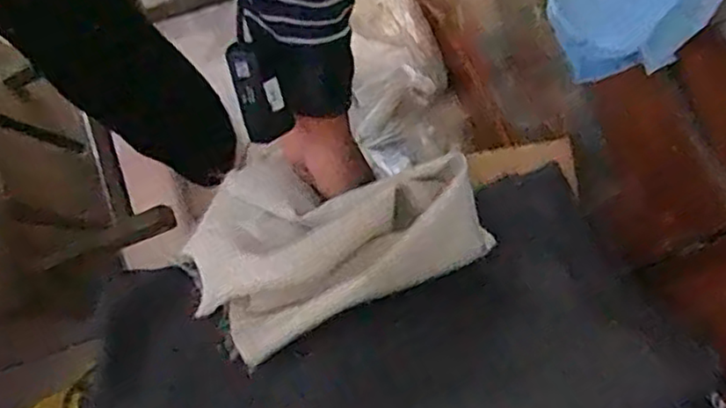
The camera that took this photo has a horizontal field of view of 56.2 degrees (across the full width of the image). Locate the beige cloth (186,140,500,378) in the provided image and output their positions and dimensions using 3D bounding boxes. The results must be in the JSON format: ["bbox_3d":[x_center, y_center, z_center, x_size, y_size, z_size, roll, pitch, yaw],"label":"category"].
[{"bbox_3d":[-0.032,0.009,0.511,0.211,0.076,0.156,-27,77,-5],"label":"beige cloth"}]

